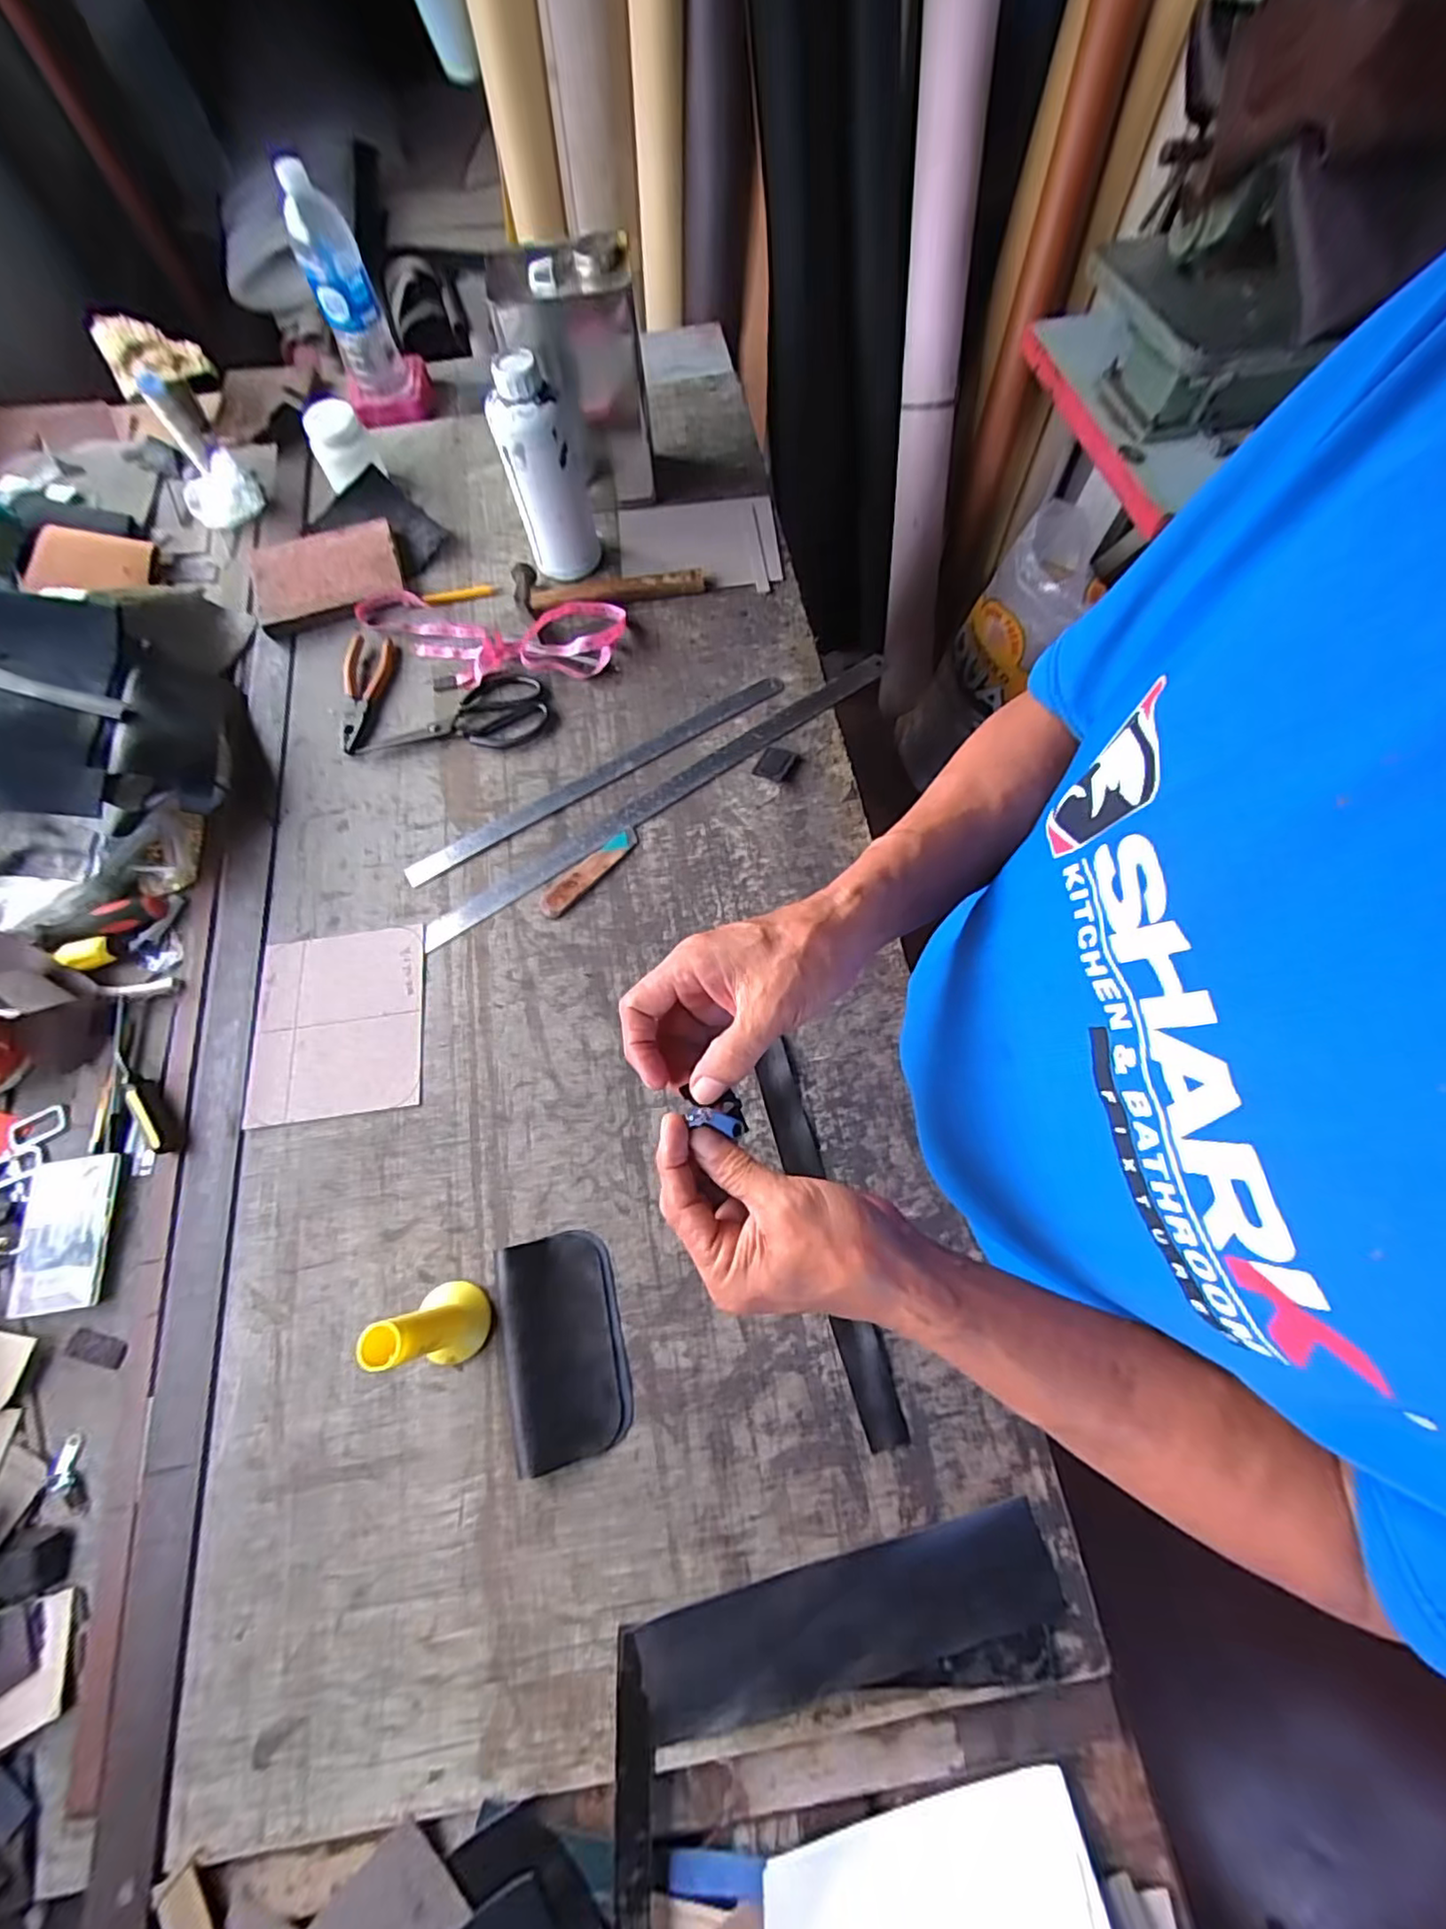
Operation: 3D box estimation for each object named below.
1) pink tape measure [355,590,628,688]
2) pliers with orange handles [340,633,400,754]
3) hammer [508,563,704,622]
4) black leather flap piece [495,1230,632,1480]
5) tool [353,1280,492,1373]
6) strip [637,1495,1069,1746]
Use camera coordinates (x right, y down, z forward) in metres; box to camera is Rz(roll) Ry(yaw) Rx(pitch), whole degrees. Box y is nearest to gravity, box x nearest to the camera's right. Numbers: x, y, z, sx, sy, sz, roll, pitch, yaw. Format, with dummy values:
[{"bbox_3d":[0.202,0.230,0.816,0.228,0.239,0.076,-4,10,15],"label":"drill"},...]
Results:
[{"bbox_3d":[-0.295,-0.402,0.794,0.335,0.031,0.126,7,69,4],"label":"pink tape measure"},{"bbox_3d":[-0.433,-0.330,0.782,0.060,0.008,0.164,-2,69,1],"label":"pliers with orange handles"},{"bbox_3d":[-0.145,-0.483,0.823,0.235,0.027,0.075,-9,69,-1],"label":"hammer"},{"bbox_3d":[-0.130,0.309,0.529,0.093,0.021,0.166,-15,69,-4],"label":"black leather flap piece"},{"bbox_3d":[-0.220,0.275,0.489,0.050,0.123,0.058,-19,70,-5],"label":"tool"},{"bbox_3d":[0.092,0.466,0.462,0.294,0.007,0.069,-15,69,-4],"label":"strip"}]

